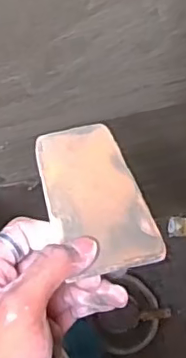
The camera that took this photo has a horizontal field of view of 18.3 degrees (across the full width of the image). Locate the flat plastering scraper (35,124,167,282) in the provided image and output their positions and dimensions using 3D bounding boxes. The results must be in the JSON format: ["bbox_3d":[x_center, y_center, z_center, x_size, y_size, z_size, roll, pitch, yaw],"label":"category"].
[{"bbox_3d":[0.001,0.010,0.382,0.059,0.007,0.110,-16,59,-13],"label":"flat plastering scraper"}]

